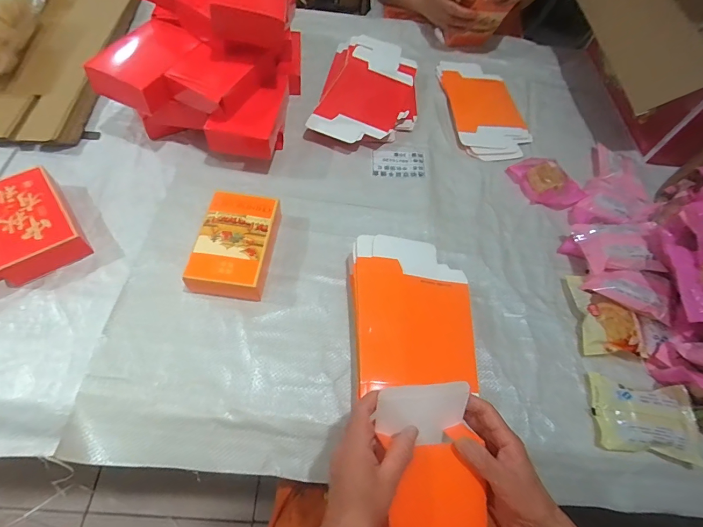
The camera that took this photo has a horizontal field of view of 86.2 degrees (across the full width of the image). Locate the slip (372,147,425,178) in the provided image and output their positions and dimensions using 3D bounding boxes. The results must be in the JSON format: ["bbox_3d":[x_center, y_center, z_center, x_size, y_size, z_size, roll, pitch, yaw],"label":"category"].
[{"bbox_3d":[0.087,-0.189,0.700,0.094,0.004,0.083,4,56,5],"label":"slip"}]

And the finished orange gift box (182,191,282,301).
[{"bbox_3d":[-0.165,-0.026,0.548,0.106,0.051,0.165,9,60,-2],"label":"finished orange gift box"}]

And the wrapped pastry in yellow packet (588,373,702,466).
[{"bbox_3d":[0.391,0.203,0.495,0.131,0.030,0.091,12,60,-1],"label":"wrapped pastry in yellow packet"}]

